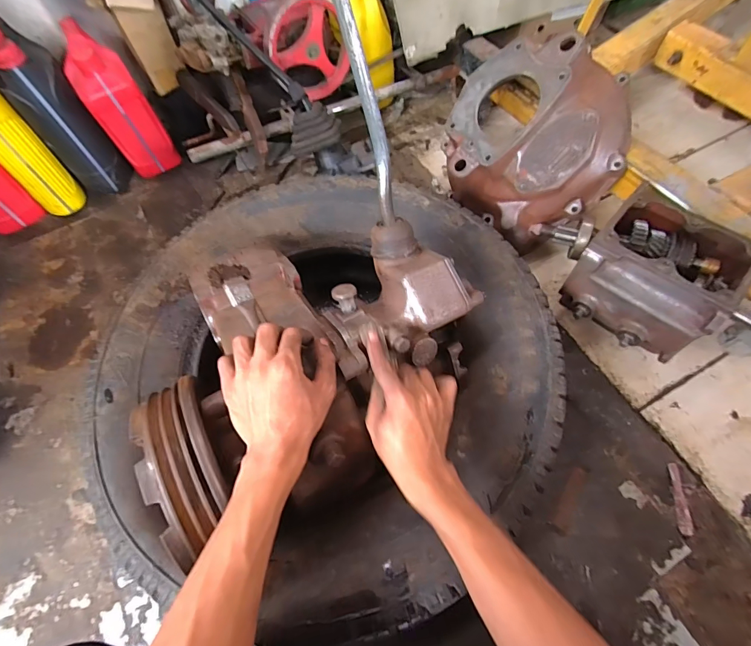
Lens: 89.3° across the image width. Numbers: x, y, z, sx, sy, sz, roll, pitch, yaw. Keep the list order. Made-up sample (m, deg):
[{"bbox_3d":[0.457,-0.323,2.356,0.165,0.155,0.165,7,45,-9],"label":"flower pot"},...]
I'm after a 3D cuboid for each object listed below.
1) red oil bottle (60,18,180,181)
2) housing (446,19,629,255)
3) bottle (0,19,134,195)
[{"bbox_3d":[-0.587,-0.488,0.876,0.113,0.281,0.150,-40,69,-15],"label":"red oil bottle"},{"bbox_3d":[0.299,-0.337,0.712,0.318,0.312,0.128,15,32,-9],"label":"housing"},{"bbox_3d":[-0.702,-0.462,0.859,0.127,0.295,0.194,-35,67,-13],"label":"bottle"}]

